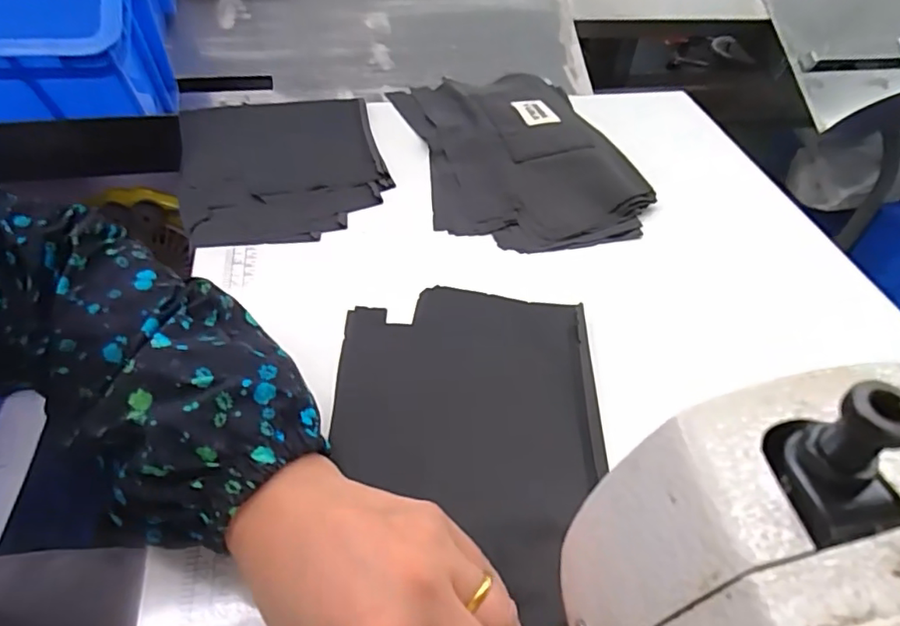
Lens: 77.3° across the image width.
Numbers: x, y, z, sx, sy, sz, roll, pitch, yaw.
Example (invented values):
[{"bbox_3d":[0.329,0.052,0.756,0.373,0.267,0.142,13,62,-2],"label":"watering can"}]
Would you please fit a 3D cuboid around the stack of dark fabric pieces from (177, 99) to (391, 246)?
[{"bbox_3d":[-0.158,-0.143,0.531,0.179,0.010,0.229,-12,51,-12],"label":"stack of dark fabric pieces"}]

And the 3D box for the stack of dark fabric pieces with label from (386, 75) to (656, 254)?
[{"bbox_3d":[0.065,-0.165,0.548,0.190,0.023,0.281,-9,50,-10],"label":"stack of dark fabric pieces with label"}]

